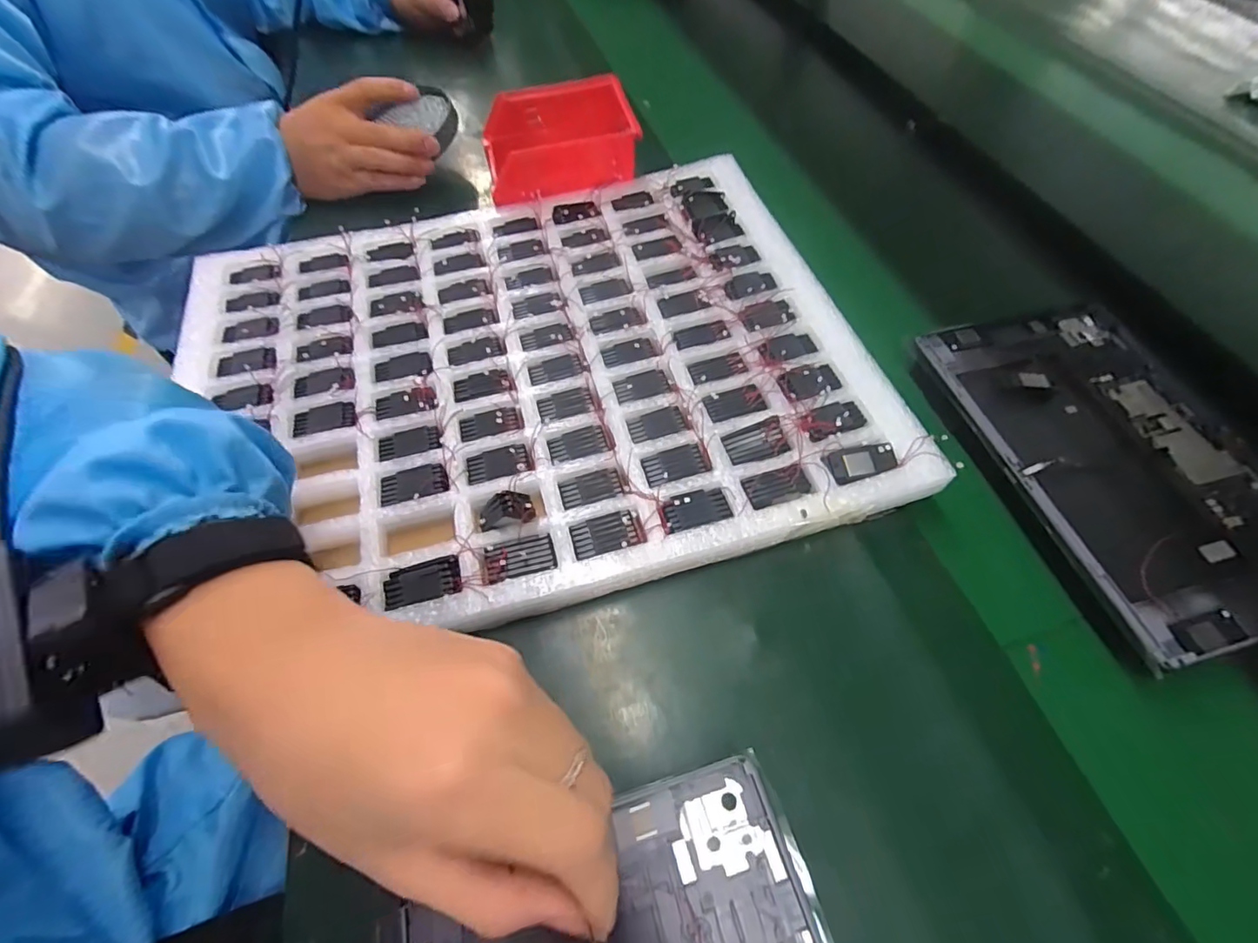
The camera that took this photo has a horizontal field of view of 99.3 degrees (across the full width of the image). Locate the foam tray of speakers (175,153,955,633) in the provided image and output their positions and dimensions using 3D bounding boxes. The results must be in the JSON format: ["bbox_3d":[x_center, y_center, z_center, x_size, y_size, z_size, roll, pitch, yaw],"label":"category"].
[{"bbox_3d":[-0.075,-0.087,0.387,0.447,0.027,0.360,-13,56,-8],"label":"foam tray of speakers"}]

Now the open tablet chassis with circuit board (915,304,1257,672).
[{"bbox_3d":[0.319,-0.015,0.350,0.158,0.014,0.246,-11,60,-9],"label":"open tablet chassis with circuit board"}]

